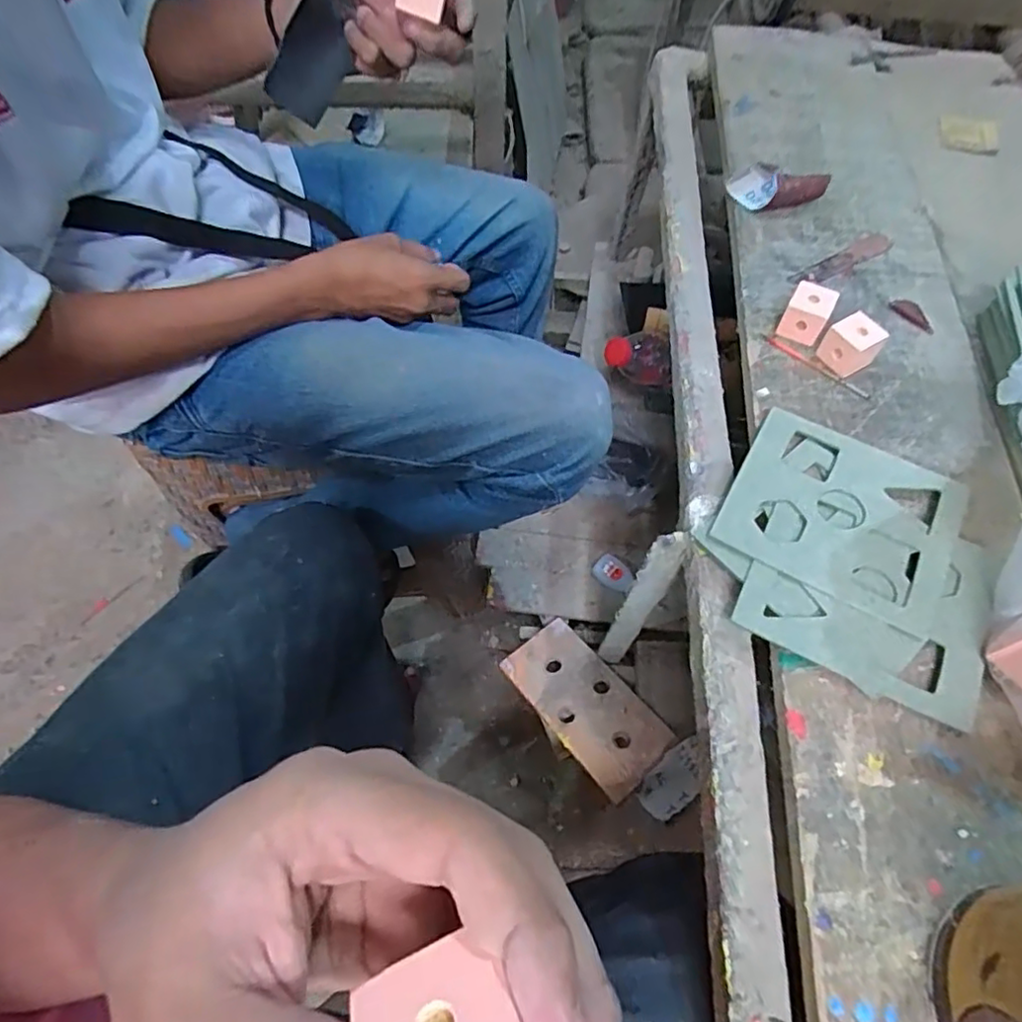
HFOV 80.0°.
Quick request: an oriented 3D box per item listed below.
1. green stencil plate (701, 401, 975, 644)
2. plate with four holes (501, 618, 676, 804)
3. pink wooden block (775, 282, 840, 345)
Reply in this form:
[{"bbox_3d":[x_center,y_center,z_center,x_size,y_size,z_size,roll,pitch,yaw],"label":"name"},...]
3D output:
[{"bbox_3d":[0.216,0.001,0.399,0.136,0.008,0.125,28,63,14],"label":"green stencil plate"},{"bbox_3d":[0.079,0.198,0.639,0.091,0.019,0.185,-33,53,-18],"label":"plate with four holes"},{"bbox_3d":[0.230,-0.153,0.474,0.031,0.031,0.036,26,66,12],"label":"pink wooden block"}]

